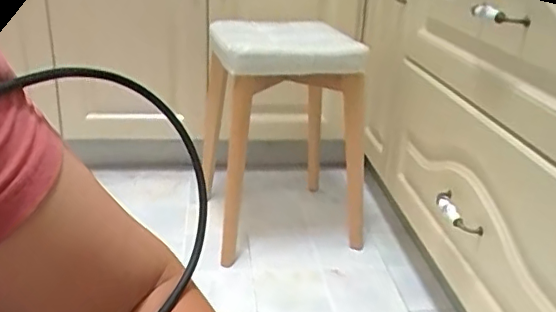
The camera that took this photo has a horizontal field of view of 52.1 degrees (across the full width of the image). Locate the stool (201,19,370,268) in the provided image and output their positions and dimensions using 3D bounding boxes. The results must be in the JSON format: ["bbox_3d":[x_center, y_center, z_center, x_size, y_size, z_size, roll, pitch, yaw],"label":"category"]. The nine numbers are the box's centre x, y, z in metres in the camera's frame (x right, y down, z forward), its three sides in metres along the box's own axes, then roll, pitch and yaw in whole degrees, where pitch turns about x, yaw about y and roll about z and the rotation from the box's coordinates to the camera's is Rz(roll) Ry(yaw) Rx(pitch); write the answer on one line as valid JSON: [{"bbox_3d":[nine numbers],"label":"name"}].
[{"bbox_3d":[0.008,-0.052,1.399,0.363,0.501,0.442,-1,20,-10],"label":"stool"}]

